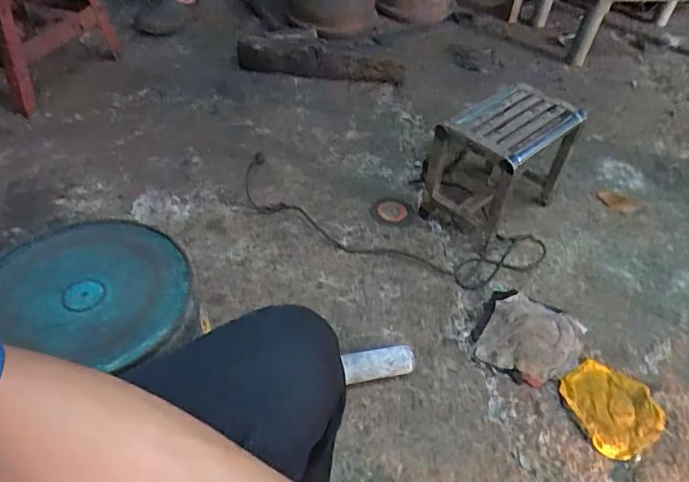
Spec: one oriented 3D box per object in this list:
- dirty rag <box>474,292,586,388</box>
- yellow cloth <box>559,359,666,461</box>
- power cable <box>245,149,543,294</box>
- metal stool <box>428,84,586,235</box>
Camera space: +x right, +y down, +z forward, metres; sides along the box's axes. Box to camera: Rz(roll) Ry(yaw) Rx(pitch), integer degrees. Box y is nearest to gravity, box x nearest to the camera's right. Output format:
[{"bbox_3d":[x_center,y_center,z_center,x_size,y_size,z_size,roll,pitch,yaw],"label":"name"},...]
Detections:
[{"bbox_3d":[0.367,0.189,1.026,0.175,0.021,0.173,25,47,17],"label":"dirty rag"},{"bbox_3d":[0.477,0.294,0.945,0.160,0.017,0.165,-17,49,-23],"label":"yellow cloth"},{"bbox_3d":[0.083,-0.047,1.189,0.729,0.041,0.199,18,52,10],"label":"power cable"},{"bbox_3d":[0.365,-0.192,1.236,0.326,0.245,0.198,-28,54,-31],"label":"metal stool"}]

